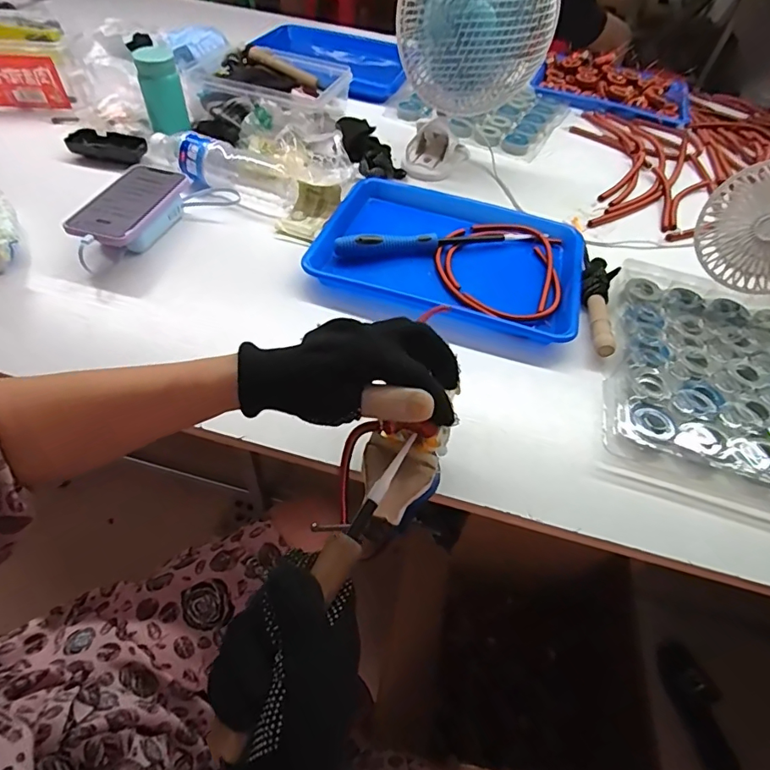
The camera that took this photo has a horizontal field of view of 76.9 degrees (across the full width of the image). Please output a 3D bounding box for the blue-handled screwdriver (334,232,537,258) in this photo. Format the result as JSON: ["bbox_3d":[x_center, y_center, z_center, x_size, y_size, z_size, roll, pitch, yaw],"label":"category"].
[{"bbox_3d":[0.072,-0.196,0.651,0.279,0.033,0.025,-11,53,-15],"label":"blue-handled screwdriver"}]

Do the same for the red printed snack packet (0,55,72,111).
[{"bbox_3d":[-0.596,-0.486,0.776,0.132,0.080,0.022,-1,54,-10],"label":"red printed snack packet"}]

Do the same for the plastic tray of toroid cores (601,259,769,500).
[{"bbox_3d":[0.406,-0.008,0.539,0.300,0.039,0.320,17,51,8],"label":"plastic tray of toroid cores"}]

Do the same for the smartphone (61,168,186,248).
[{"bbox_3d":[-0.318,-0.223,0.601,0.081,0.020,0.157,15,51,9],"label":"smartphone"}]

